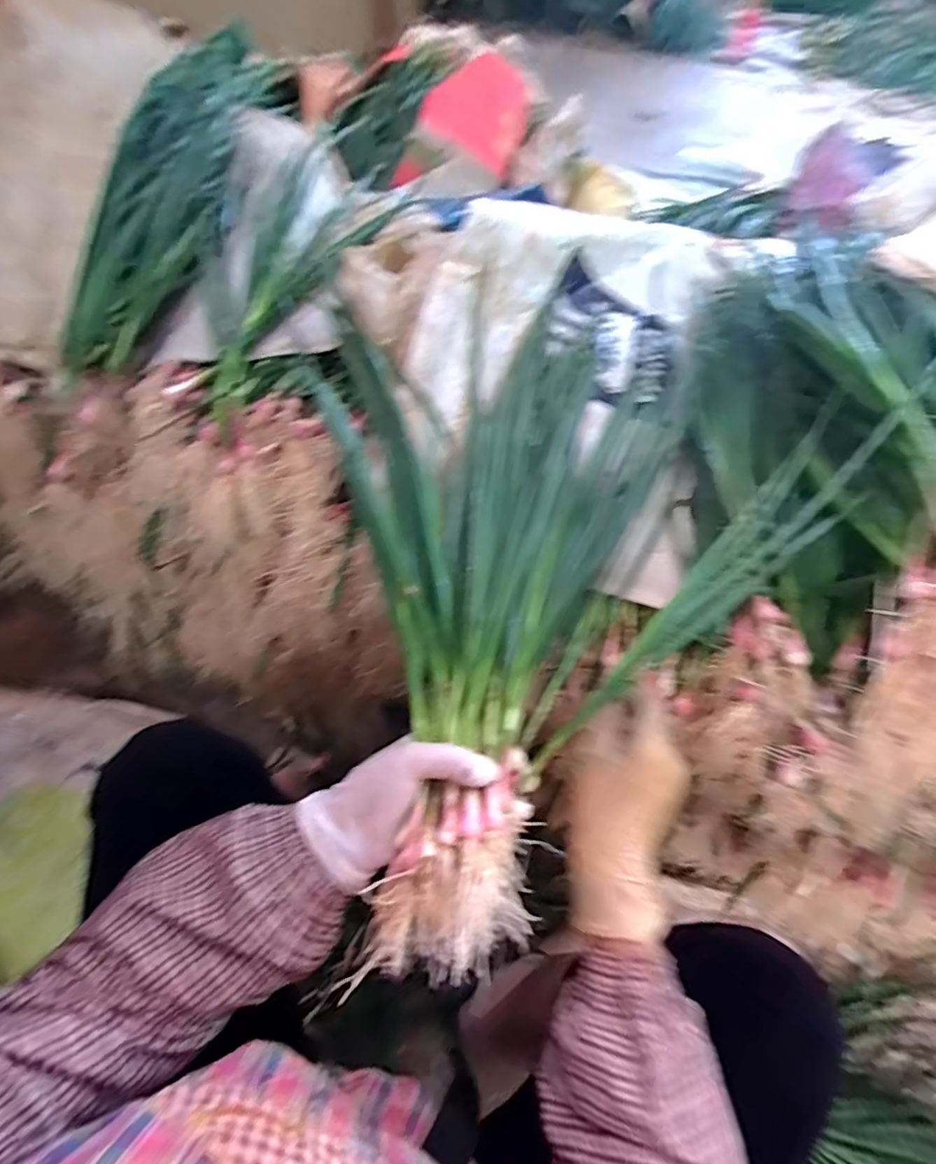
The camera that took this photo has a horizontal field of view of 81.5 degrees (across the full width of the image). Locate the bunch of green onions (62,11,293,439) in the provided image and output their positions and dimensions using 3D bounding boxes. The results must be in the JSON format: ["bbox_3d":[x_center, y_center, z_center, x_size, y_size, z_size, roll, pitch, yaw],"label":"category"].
[{"bbox_3d":[-0.302,-0.451,0.601,0.092,0.093,0.641,2,60,-2],"label":"bunch of green onions"}]

